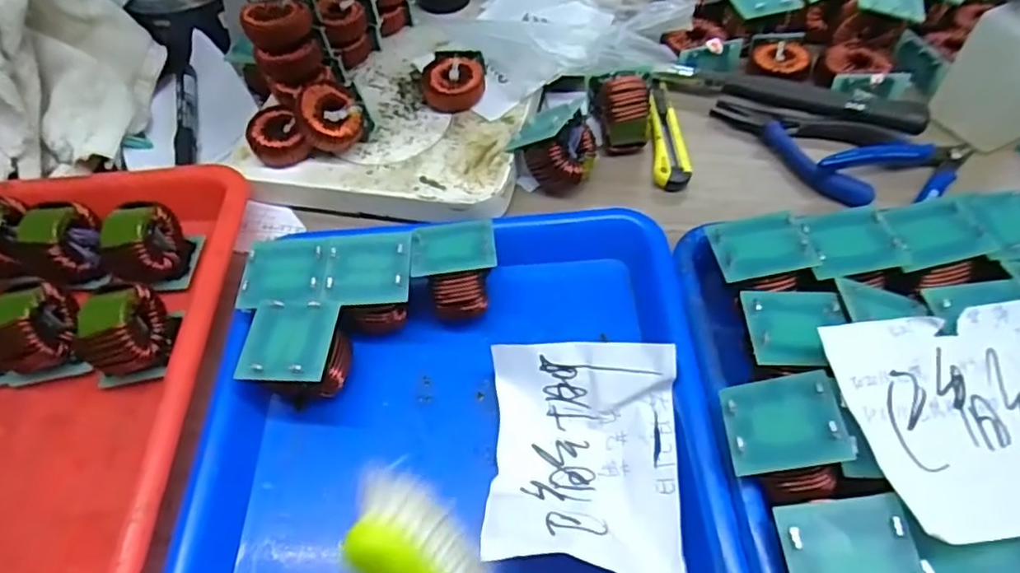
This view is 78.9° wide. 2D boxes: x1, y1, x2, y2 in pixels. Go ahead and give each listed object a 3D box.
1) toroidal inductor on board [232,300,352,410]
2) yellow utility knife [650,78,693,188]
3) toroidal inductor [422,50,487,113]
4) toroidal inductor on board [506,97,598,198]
[{"bbox_3d":[-0.113,0.040,0.338,0.049,0.047,0.051,2,55,7],"label":"toroidal inductor on board"},{"bbox_3d":[0.115,-0.115,0.450,0.025,0.011,0.112,1,54,6],"label":"yellow utility knife"},{"bbox_3d":[-0.041,-0.148,0.448,0.043,0.023,0.042,1,54,6],"label":"toroidal inductor"},{"bbox_3d":[0.035,-0.092,0.414,0.048,0.051,0.044,-16,28,54],"label":"toroidal inductor on board"}]

